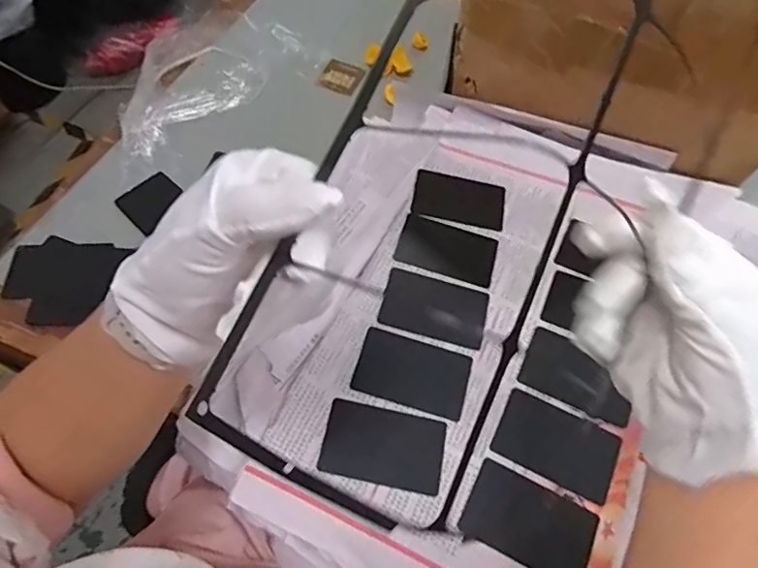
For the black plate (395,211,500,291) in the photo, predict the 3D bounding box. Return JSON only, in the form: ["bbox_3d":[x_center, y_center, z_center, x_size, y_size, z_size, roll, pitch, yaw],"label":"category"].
[{"bbox_3d":[0.061,-0.030,0.477,0.083,0.004,0.054,17,59,1],"label":"black plate"}]

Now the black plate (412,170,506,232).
[{"bbox_3d":[0.076,-0.080,0.508,0.083,0.004,0.054,12,59,0],"label":"black plate"}]

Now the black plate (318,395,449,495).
[{"bbox_3d":[0.004,0.116,0.388,0.084,0.004,0.054,13,55,1],"label":"black plate"}]

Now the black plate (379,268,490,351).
[{"bbox_3d":[0.047,0.020,0.448,0.084,0.004,0.053,16,59,1],"label":"black plate"}]

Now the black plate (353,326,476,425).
[{"bbox_3d":[0.026,0.069,0.418,0.084,0.004,0.053,17,60,3],"label":"black plate"}]

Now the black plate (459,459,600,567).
[{"bbox_3d":[0.103,0.163,0.369,0.084,0.004,0.052,26,61,11],"label":"black plate"}]

